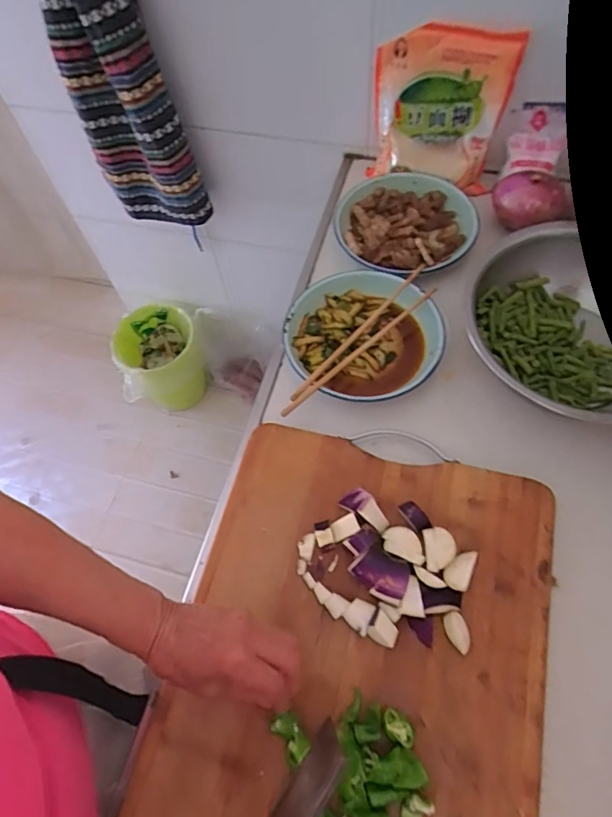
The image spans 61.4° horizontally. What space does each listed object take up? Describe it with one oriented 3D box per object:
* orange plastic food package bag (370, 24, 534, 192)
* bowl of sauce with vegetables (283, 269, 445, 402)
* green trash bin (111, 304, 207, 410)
[{"bbox_3d":[0.174,-0.395,0.686,0.176,0.165,0.064,10,63,10],"label":"orange plastic food package bag"},{"bbox_3d":[0.073,-0.078,0.641,0.176,0.070,0.172,-2,62,4],"label":"bowl of sauce with vegetables"},{"bbox_3d":[-0.377,-0.127,1.369,0.197,0.225,0.197,-2,62,4],"label":"green trash bin"}]

